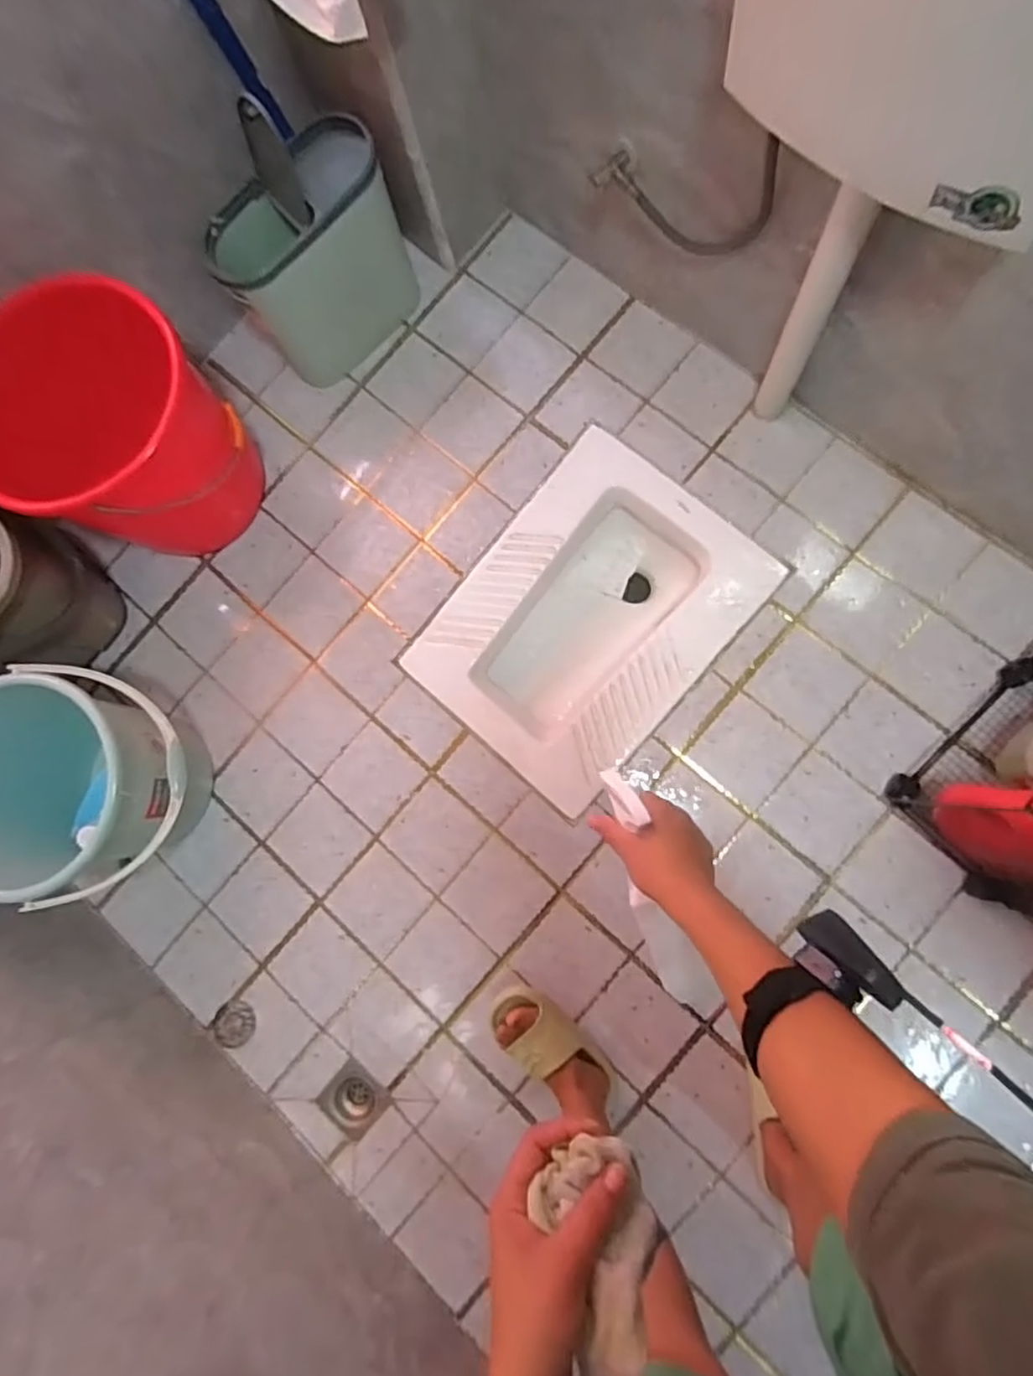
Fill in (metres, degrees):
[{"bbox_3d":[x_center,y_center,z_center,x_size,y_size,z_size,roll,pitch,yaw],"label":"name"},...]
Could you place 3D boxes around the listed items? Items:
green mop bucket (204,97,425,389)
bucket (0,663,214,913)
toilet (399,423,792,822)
[{"bbox_3d":[-0.333,-0.719,1.068,0.305,0.391,0.143,-37,81,0],"label":"green mop bucket"},{"bbox_3d":[-0.680,0.154,1.056,0.296,0.303,0.347,5,83,6],"label":"bucket"},{"bbox_3d":[0.136,-0.114,1.267,0.427,0.227,0.565,40,89,11],"label":"toilet"}]

